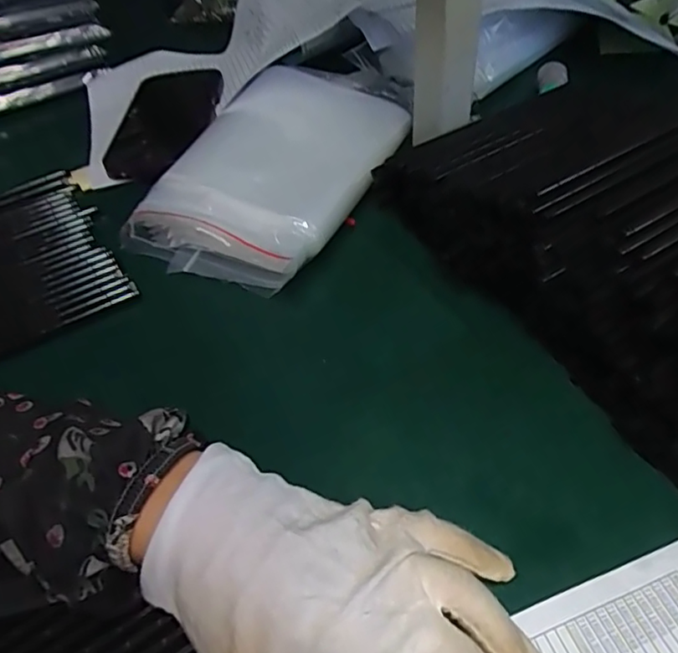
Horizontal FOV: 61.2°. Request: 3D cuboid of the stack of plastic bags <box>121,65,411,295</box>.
[{"bbox_3d":[-0.039,-0.127,0.425,0.135,0.042,0.234,17,52,21],"label":"stack of plastic bags"}]

